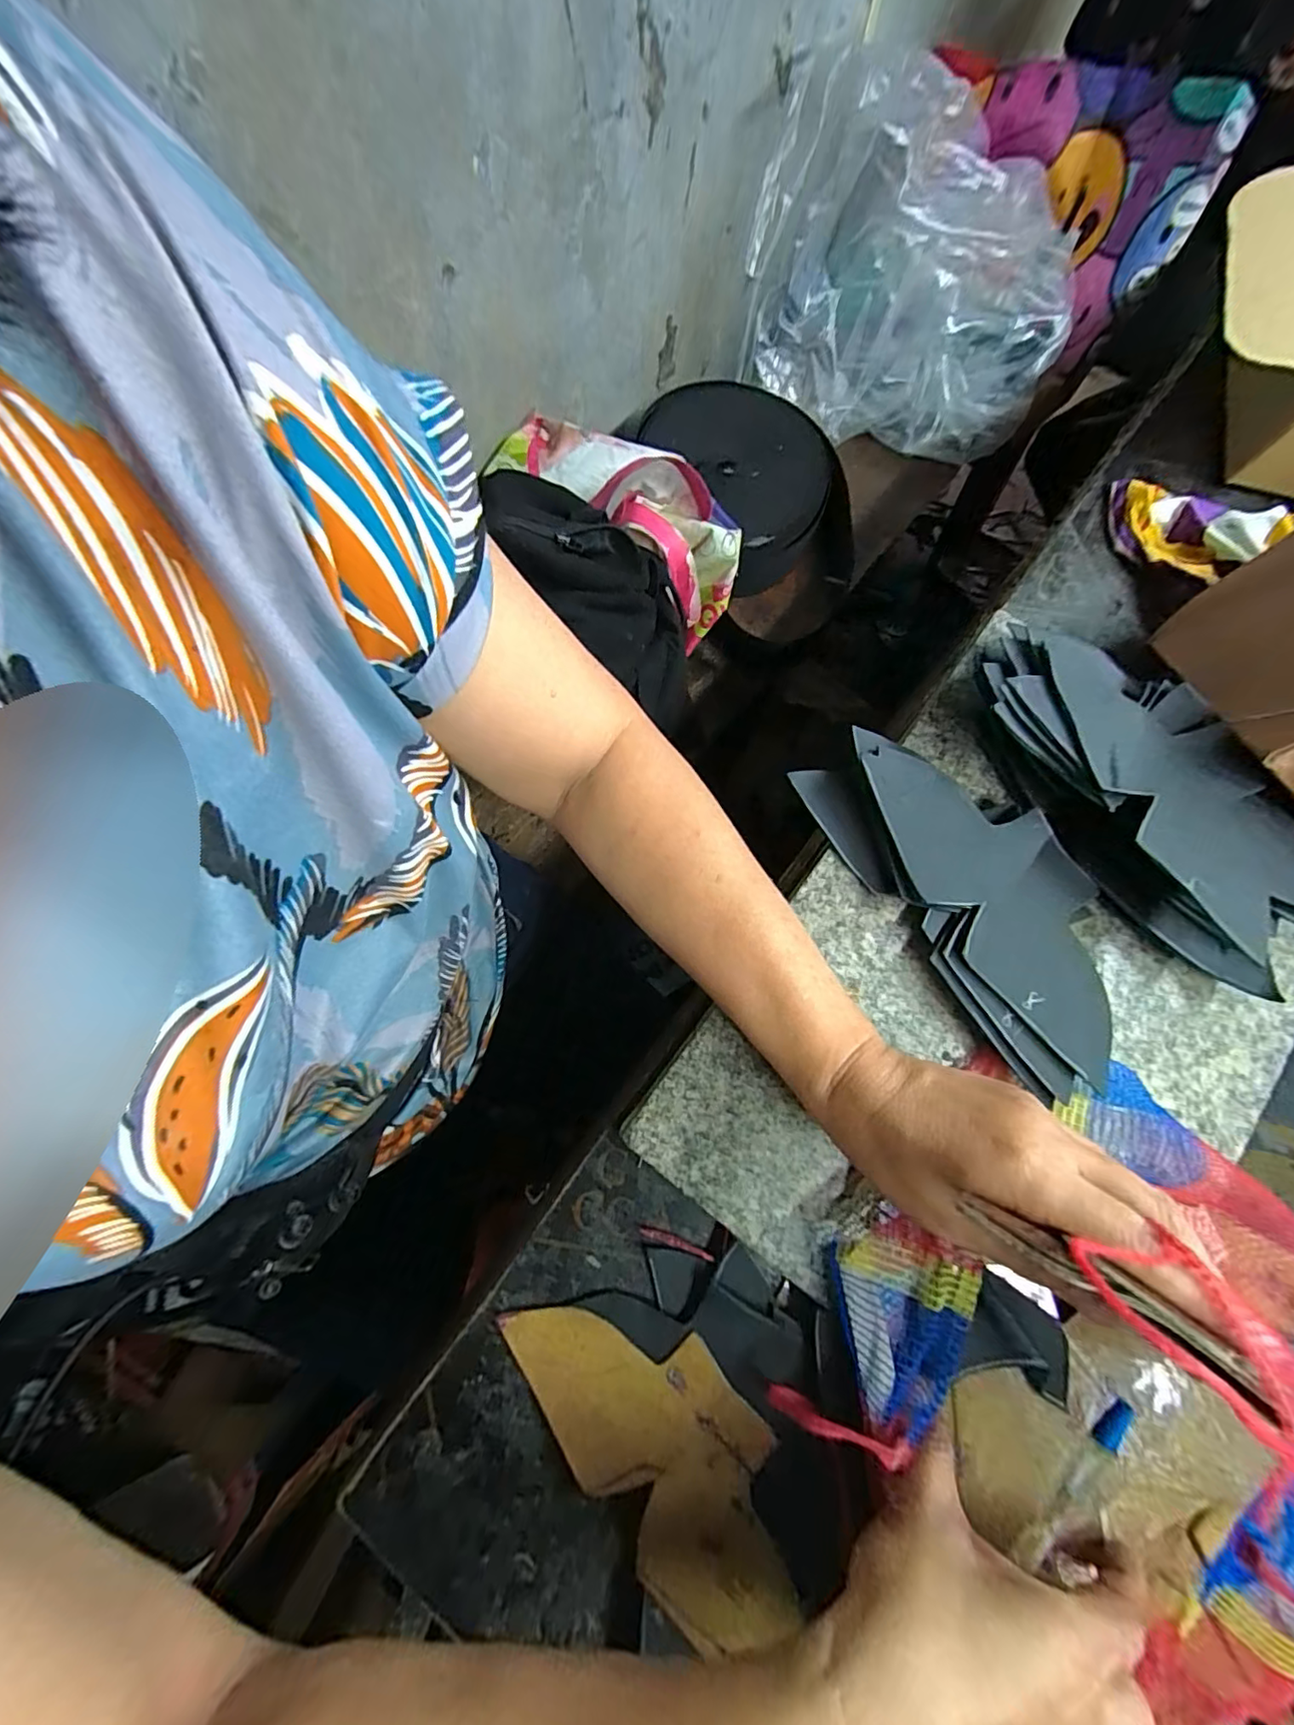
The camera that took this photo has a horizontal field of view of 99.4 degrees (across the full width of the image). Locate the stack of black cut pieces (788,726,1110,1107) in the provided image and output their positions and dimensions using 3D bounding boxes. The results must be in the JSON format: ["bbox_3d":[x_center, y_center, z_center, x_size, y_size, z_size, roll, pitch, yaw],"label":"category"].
[{"bbox_3d":[0.185,0.013,0.308,0.096,0.024,0.207,-32,80,-7],"label":"stack of black cut pieces"}]

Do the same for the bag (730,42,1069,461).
[{"bbox_3d":[0.290,-0.637,0.592,0.343,0.209,0.204,13,78,2],"label":"bag"}]

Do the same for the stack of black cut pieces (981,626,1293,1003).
[{"bbox_3d":[0.276,-0.036,0.306,0.098,0.048,0.229,-37,81,-8],"label":"stack of black cut pieces"}]

